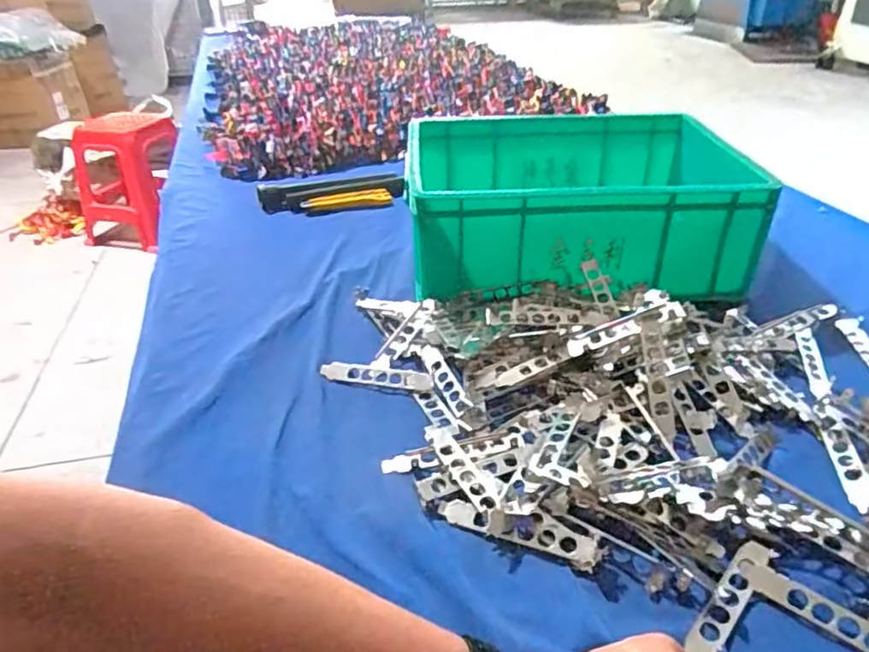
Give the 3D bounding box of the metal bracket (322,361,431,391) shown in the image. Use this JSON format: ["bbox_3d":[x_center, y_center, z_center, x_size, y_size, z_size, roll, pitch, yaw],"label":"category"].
[{"bbox_3d":[-0.058,0.048,0.641,0.116,0.010,0.026,7,34,12],"label":"metal bracket"}]

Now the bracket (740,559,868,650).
[{"bbox_3d":[0.257,0.186,0.408,0.122,0.006,0.019,24,60,32],"label":"bracket"}]

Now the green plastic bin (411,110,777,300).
[{"bbox_3d":[0.186,-0.171,0.857,0.429,0.134,0.319,-3,33,-2],"label":"green plastic bin"}]

